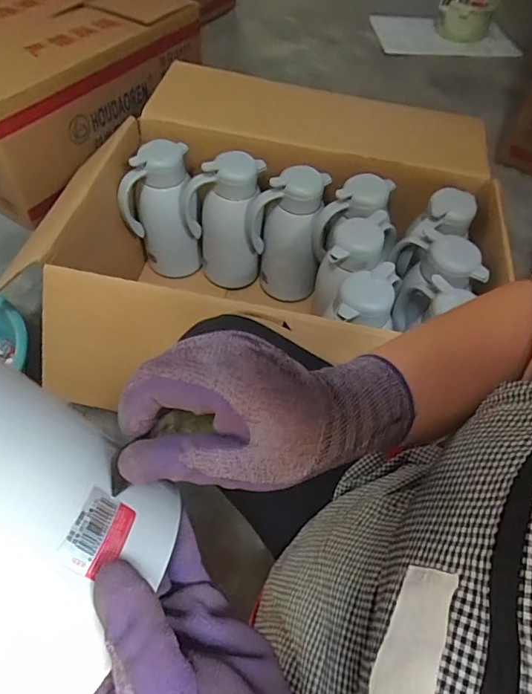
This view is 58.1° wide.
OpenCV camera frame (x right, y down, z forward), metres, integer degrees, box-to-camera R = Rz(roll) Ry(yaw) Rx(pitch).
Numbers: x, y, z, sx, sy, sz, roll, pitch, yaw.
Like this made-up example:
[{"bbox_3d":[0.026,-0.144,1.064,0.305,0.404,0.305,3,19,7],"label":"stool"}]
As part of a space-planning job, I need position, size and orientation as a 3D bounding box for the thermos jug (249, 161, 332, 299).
[{"bbox_3d":[0.049,-0.244,1.033,0.146,0.280,0.108,16,56,7],"label":"thermos jug"}]

